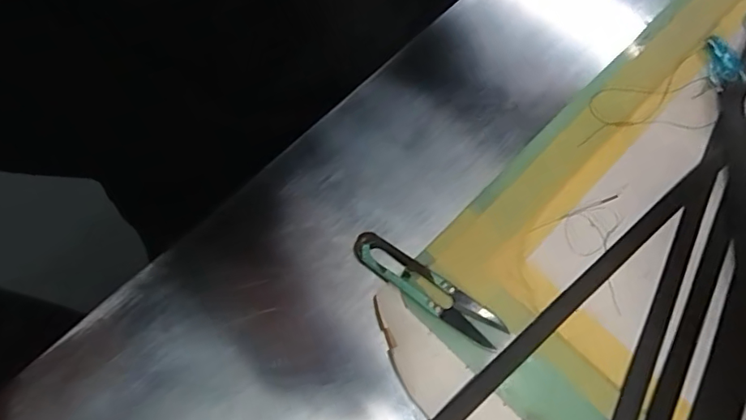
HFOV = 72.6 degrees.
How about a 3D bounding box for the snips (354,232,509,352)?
[{"bbox_3d":[0.033,0.048,0.316,0.105,0.011,0.021,33,73,15],"label":"snips"}]

